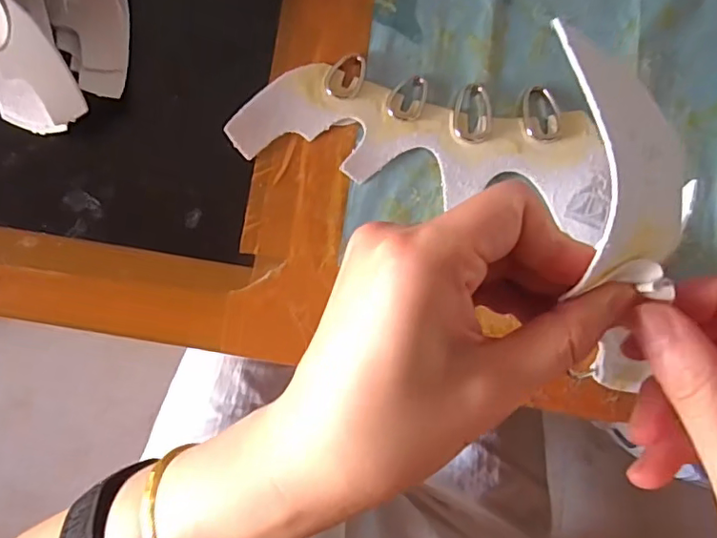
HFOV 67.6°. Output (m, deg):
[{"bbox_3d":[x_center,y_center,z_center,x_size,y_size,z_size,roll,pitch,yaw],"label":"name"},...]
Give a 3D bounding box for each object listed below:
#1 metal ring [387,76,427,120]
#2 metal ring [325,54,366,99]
[{"bbox_3d":[0.026,-0.091,0.283,0.019,0.004,0.026,17,82,2],"label":"metal ring"},{"bbox_3d":[-0.007,-0.104,0.284,0.020,0.004,0.029,15,82,2],"label":"metal ring"}]

